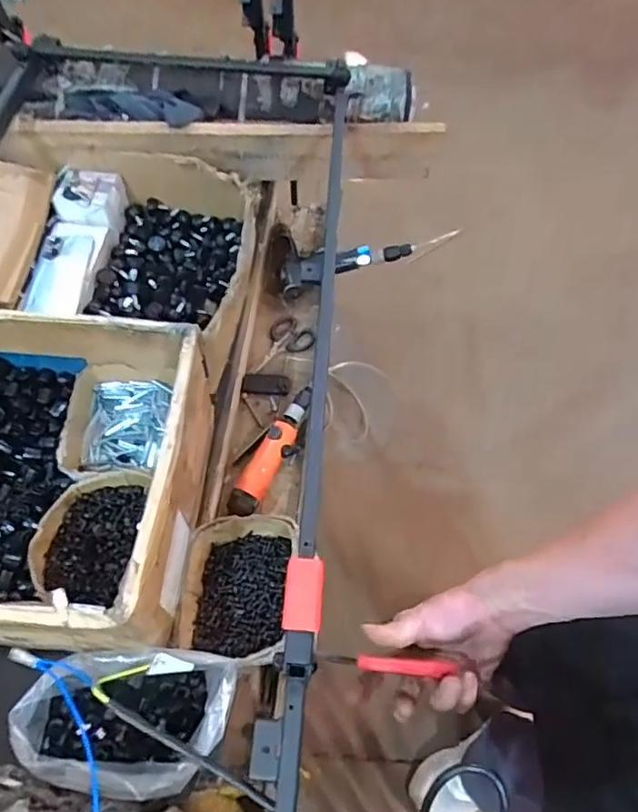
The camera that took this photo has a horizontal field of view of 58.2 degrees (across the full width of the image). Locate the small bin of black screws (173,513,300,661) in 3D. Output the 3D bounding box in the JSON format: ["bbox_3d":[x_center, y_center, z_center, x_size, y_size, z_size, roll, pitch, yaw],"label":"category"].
[{"bbox_3d":[-0.095,0.207,0.663,0.126,0.066,0.158,9,60,3],"label":"small bin of black screws"}]

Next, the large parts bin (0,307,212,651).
[{"bbox_3d":[-0.408,0.068,0.645,0.524,0.161,0.339,5,60,0],"label":"large parts bin"}]

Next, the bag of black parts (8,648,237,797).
[{"bbox_3d":[-0.179,0.299,0.553,0.182,0.107,0.126,7,60,2],"label":"bag of black parts"}]

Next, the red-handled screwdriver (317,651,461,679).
[{"bbox_3d":[0.062,0.256,0.570,0.135,0.022,0.016,-4,58,18],"label":"red-handled screwdriver"}]

